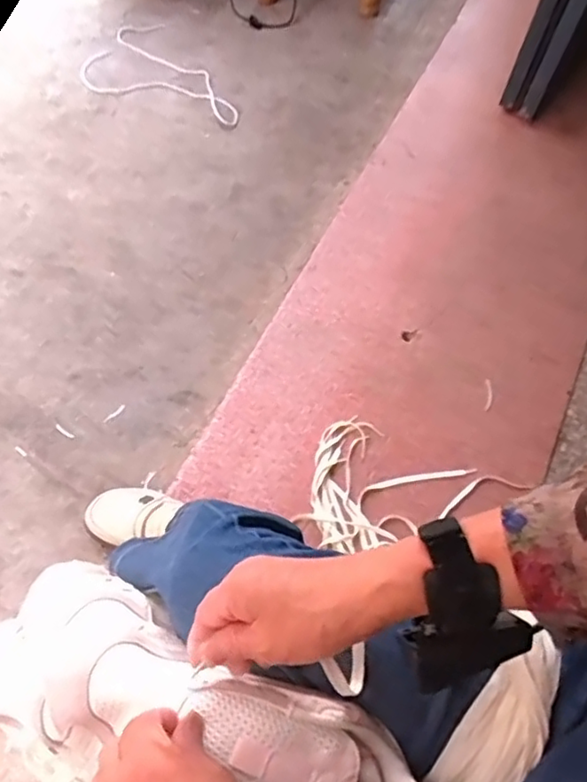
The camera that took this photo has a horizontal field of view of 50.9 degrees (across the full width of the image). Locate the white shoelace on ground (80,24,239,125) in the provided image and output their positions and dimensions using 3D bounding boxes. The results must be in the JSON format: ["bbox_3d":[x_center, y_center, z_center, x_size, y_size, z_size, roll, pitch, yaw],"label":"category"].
[{"bbox_3d":[-0.324,-0.692,1.378,0.237,0.016,0.413,-29,64,-13],"label":"white shoelace on ground"}]

